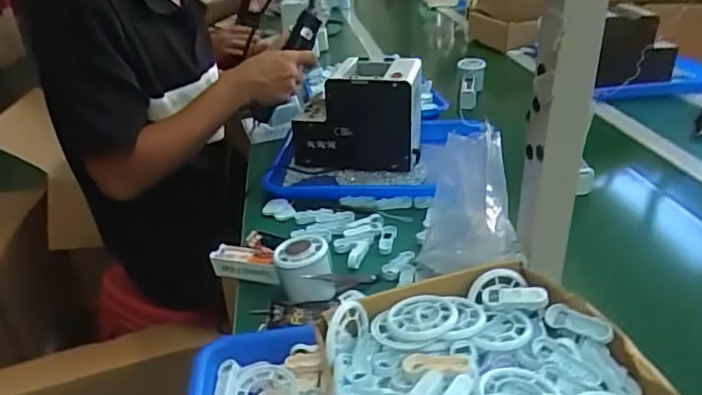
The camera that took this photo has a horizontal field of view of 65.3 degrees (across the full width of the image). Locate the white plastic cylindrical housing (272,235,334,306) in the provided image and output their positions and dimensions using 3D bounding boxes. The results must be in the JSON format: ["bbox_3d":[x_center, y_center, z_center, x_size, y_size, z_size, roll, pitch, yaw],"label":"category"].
[{"bbox_3d":[-0.049,0.076,0.571,0.056,0.056,0.052,-3,30,2],"label":"white plastic cylindrical housing"}]

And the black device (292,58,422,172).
[{"bbox_3d":[0.005,-0.116,0.861,0.202,0.159,0.101,2,29,9],"label":"black device"}]

